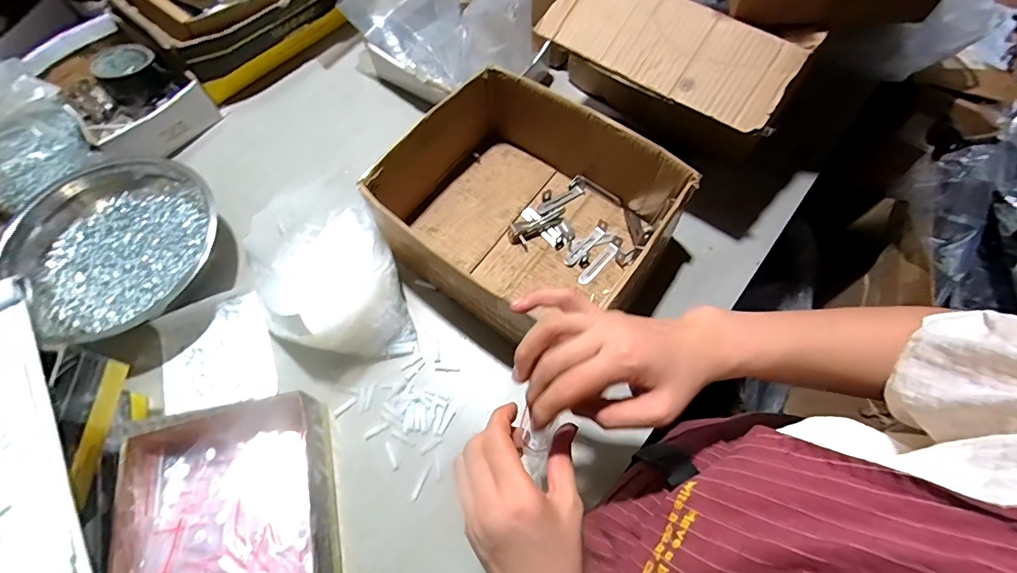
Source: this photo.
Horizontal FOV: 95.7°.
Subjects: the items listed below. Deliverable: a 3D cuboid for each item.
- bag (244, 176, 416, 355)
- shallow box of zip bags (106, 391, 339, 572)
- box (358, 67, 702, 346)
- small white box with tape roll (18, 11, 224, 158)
[{"bbox_3d":[-0.213,-0.003,0.543,0.159,0.090,0.201,-25,67,-11],"label":"bag"},{"bbox_3d":[-0.260,0.248,0.438,0.179,0.075,0.244,-14,66,-6],"label":"shallow box of zip bags"},{"bbox_3d":[0.019,-0.093,0.567,0.313,0.121,0.253,33,69,14],"label":"box"},{"bbox_3d":[-0.572,-0.293,0.685,0.261,0.053,0.155,39,71,17],"label":"small white box with tape roll"}]

